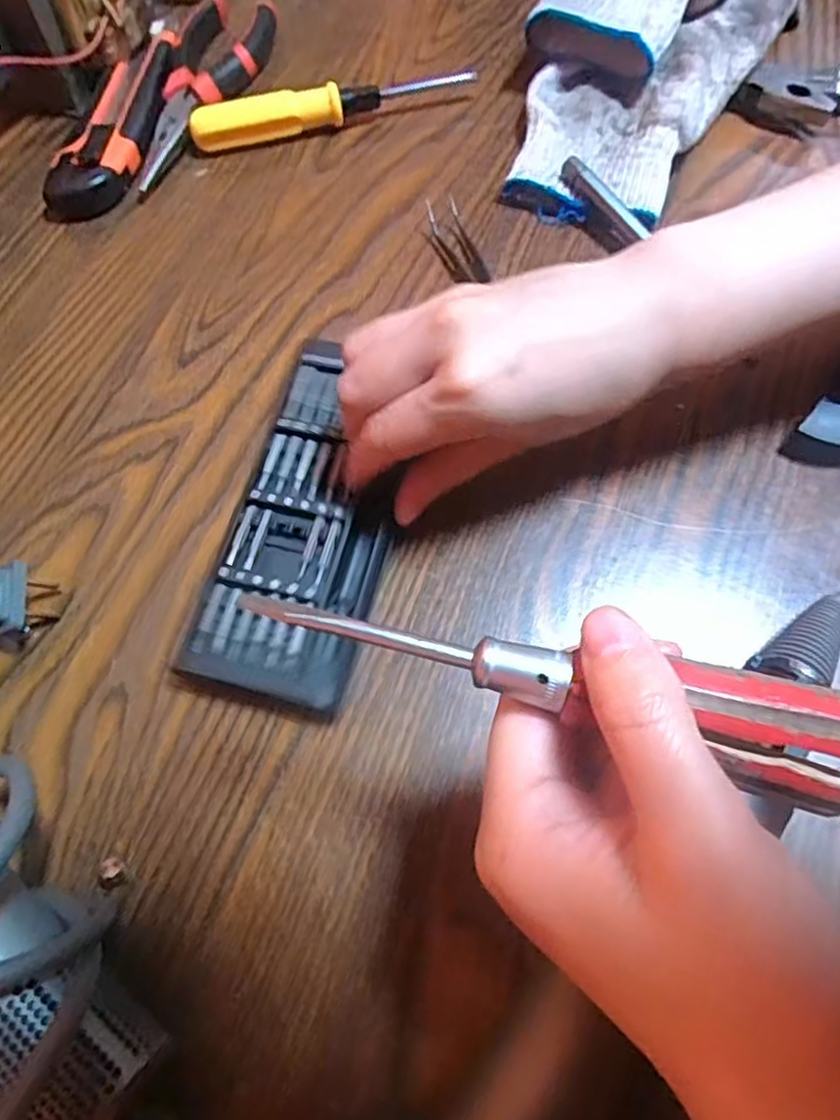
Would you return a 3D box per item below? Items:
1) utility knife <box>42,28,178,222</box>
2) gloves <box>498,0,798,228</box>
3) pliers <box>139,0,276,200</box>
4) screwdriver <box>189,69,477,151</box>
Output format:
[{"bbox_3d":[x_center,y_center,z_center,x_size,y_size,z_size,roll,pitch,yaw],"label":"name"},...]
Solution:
[{"bbox_3d":[-0.165,-0.247,0.376,0.041,0.021,0.147,7,66,4],"label":"utility knife"},{"bbox_3d":[0.128,-0.281,0.367,0.132,0.055,0.233,14,67,7],"label":"gloves"},{"bbox_3d":[-0.119,-0.266,0.386,0.049,0.018,0.154,5,66,3],"label":"pliers"},{"bbox_3d":[-0.048,-0.249,0.375,0.155,0.020,0.018,-11,66,-4],"label":"screwdriver"}]

